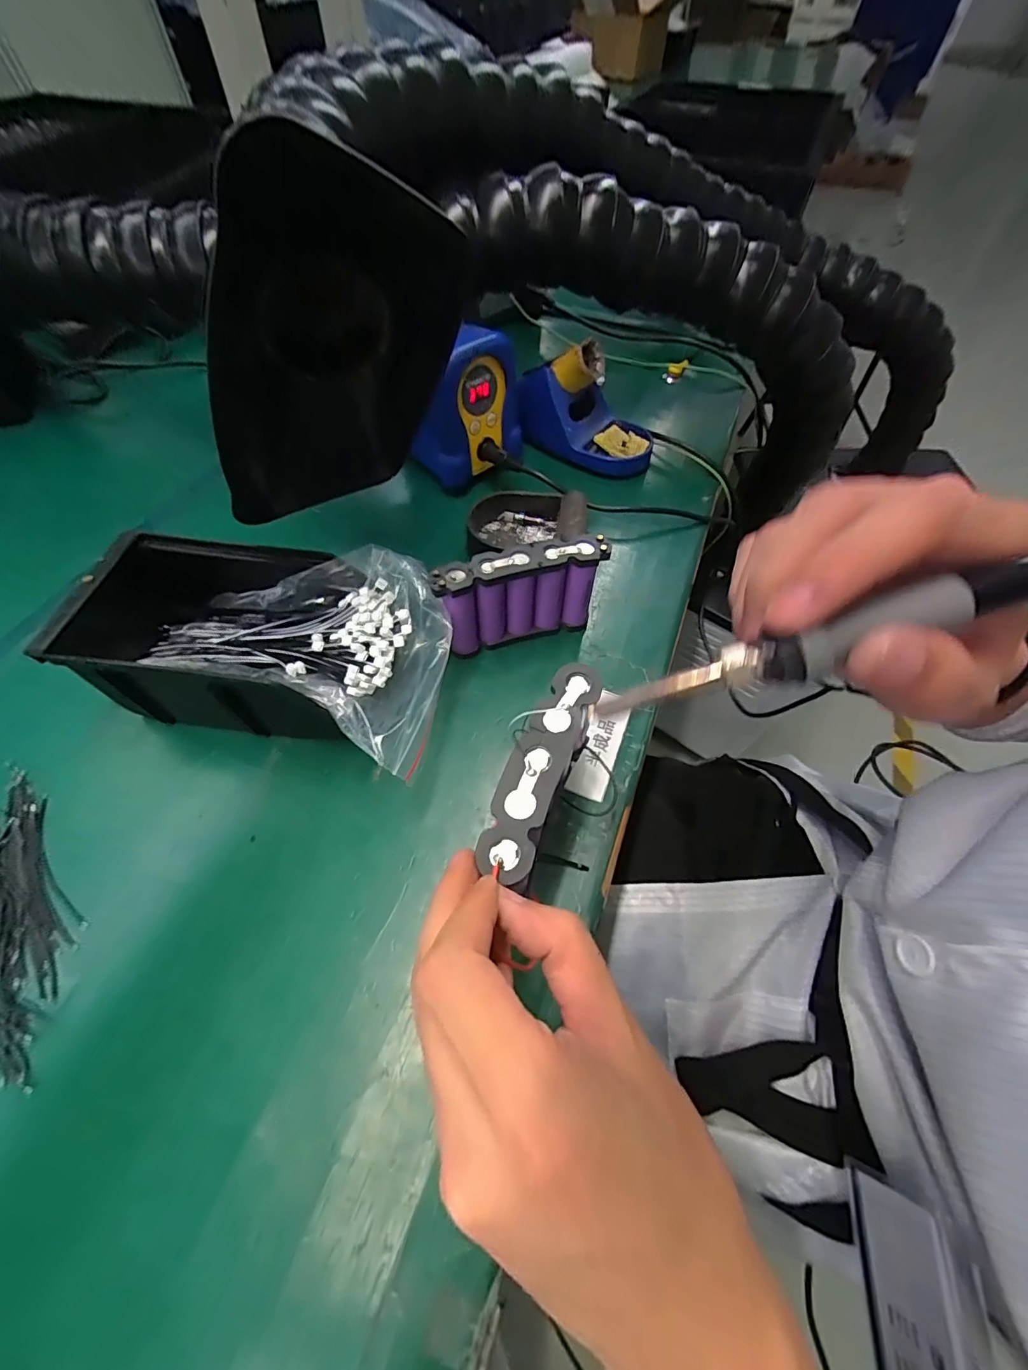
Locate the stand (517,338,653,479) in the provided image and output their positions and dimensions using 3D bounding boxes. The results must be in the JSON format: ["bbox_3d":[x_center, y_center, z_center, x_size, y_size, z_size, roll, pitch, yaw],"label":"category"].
[{"bbox_3d":[0.072,-0.268,0.477,0.137,0.093,0.084,12,59,6],"label":"stand"}]

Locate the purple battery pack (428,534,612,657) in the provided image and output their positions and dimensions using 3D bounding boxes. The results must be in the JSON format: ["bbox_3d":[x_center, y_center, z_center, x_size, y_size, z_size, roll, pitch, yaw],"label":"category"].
[{"bbox_3d":[0.004,-0.061,0.343,0.112,0.077,0.025,-15,60,-10],"label":"purple battery pack"}]

